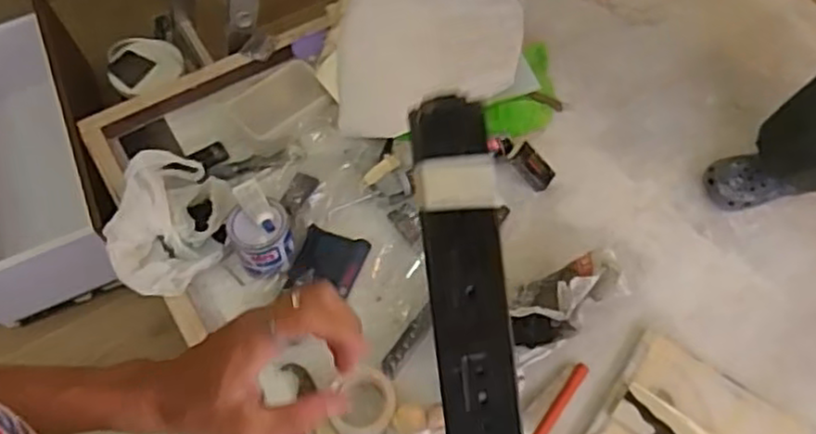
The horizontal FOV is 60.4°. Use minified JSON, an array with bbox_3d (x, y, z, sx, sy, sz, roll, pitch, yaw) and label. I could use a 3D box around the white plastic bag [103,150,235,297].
[{"bbox_3d":[-0.401,0.010,1.197,0.177,0.103,0.259,10,59,5],"label":"white plastic bag"}]

